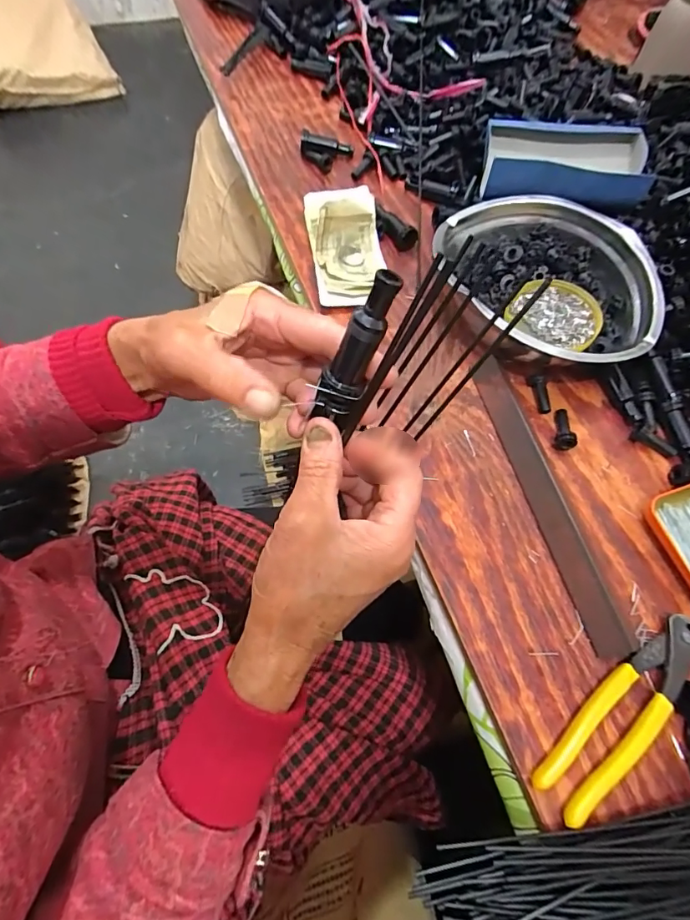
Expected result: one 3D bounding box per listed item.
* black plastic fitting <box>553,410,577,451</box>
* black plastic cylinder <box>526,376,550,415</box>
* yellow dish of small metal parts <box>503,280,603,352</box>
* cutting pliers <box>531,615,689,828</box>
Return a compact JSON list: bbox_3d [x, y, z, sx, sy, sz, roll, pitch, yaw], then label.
[{"bbox_3d":[0.197,-0.028,0.417,0.017,0.020,0.037,15,64,5],"label":"black plastic fitting"},{"bbox_3d":[0.184,-0.061,0.441,0.013,0.015,0.039,-12,78,-8],"label":"black plastic cylinder"},{"bbox_3d":[0.195,-0.134,0.434,0.085,0.013,0.076,1,63,5],"label":"yellow dish of small metal parts"},{"bbox_3d":[0.193,0.171,0.320,0.161,0.011,0.039,-36,71,-18],"label":"cutting pliers"}]

